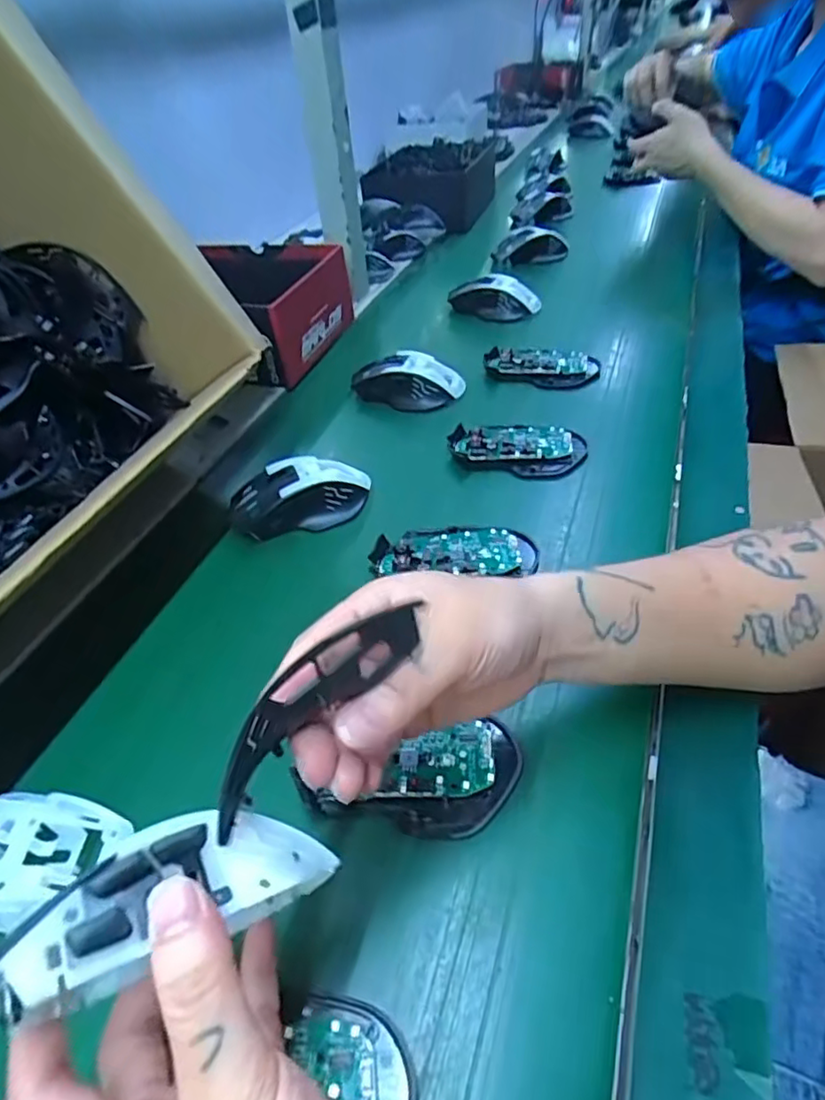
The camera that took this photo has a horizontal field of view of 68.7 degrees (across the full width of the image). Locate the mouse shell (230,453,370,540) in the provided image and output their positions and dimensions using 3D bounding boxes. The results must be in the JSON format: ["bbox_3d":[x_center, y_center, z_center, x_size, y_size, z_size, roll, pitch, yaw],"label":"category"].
[{"bbox_3d":[-0.092,-0.046,0.489,0.111,0.037,0.056,-17,45,-12],"label":"mouse shell"}]

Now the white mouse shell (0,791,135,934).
[{"bbox_3d":[-0.195,0.150,0.297,0.098,0.036,0.070,-4,44,1],"label":"white mouse shell"}]

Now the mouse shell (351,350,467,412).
[{"bbox_3d":[-0.006,-0.176,0.617,0.114,0.039,0.065,14,47,18],"label":"mouse shell"}]

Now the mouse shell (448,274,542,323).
[{"bbox_3d":[0.101,-0.315,0.753,0.111,0.044,0.035,14,47,18],"label":"mouse shell"}]

